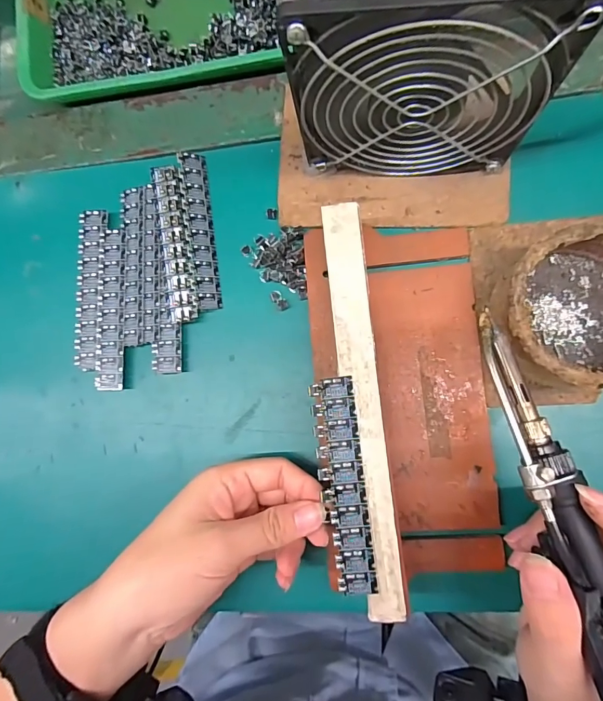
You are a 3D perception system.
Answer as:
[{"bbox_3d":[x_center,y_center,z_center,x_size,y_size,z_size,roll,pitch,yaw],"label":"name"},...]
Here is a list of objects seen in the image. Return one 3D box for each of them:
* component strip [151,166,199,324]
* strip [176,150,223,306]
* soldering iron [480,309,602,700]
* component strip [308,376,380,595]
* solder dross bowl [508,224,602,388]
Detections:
[{"bbox_3d":[-0.083,-0.072,0.275,0.021,0.006,0.106,-10,83,7],"label":"component strip"},{"bbox_3d":[-0.068,-0.081,0.275,0.014,0.007,0.108,-8,84,7],"label":"strip"},{"bbox_3d":[0.113,0.082,0.165,0.023,0.019,0.206,-17,76,6],"label":"soldering iron"},{"bbox_3d":[0.022,0.069,0.212,0.023,0.005,0.107,-9,83,7],"label":"component strip"},{"bbox_3d":[0.151,-0.021,0.222,0.080,0.040,0.078,-1,85,8],"label":"solder dross bowl"}]

